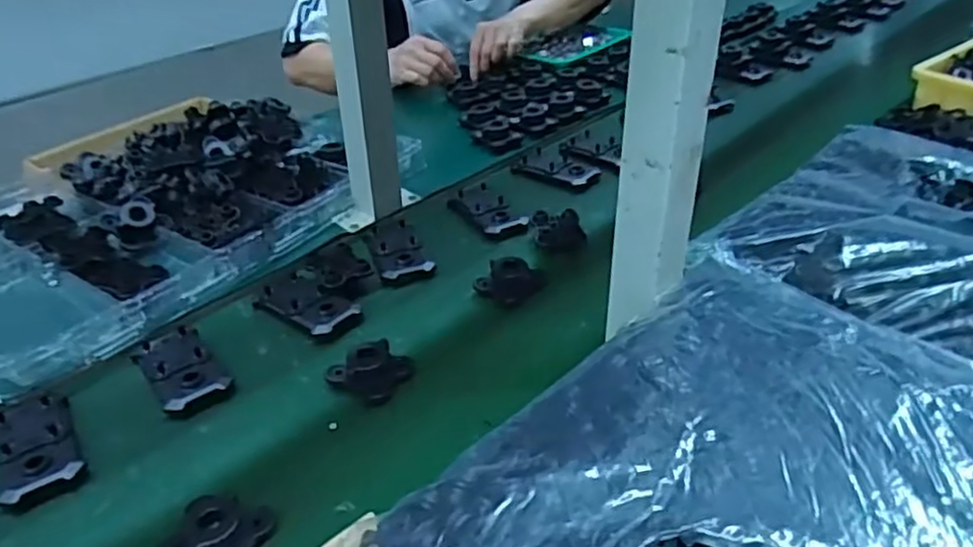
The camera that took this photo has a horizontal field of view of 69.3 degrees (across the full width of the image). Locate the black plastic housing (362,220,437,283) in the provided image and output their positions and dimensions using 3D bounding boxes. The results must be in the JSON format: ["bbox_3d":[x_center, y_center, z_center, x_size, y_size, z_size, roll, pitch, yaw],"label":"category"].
[{"bbox_3d":[-0.090,-0.024,0.709,0.051,0.014,0.092,-14,37,-18],"label":"black plastic housing"}]

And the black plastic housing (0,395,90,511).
[{"bbox_3d":[-0.326,0.122,0.508,0.052,0.015,0.104,-22,41,-28],"label":"black plastic housing"}]

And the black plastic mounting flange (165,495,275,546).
[{"bbox_3d":[-0.167,0.158,0.435,0.058,0.024,0.051,8,36,13],"label":"black plastic mounting flange"}]

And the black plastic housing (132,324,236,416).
[{"bbox_3d":[-0.248,0.076,0.573,0.051,0.017,0.089,-26,42,-31],"label":"black plastic housing"}]

